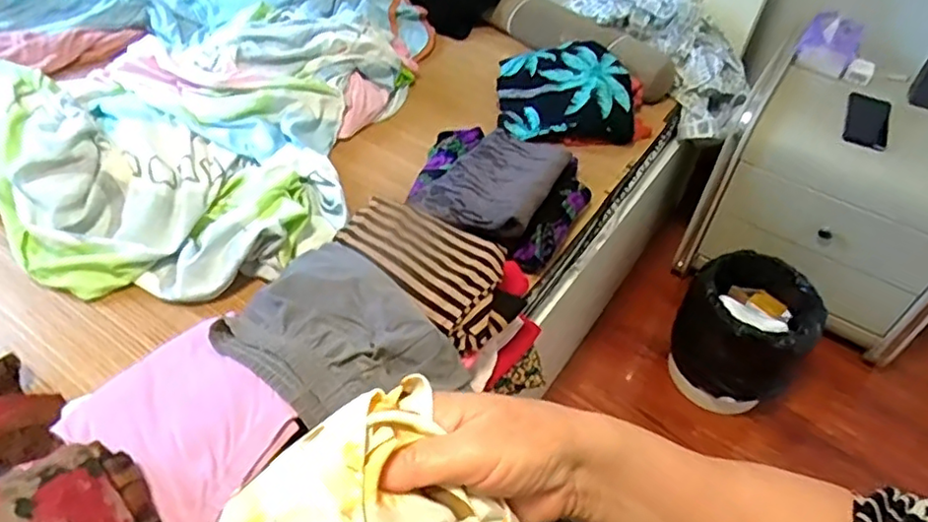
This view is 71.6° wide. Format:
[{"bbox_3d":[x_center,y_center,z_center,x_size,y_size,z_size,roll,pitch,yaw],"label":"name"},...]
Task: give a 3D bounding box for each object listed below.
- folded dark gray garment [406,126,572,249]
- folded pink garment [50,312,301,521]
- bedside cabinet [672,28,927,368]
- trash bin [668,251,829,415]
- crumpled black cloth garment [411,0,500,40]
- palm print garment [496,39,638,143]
[{"bbox_3d":[0.054,-0.138,1.003,0.173,0.051,0.274,22,48,17],"label":"folded dark gray garment"},{"bbox_3d":[-0.320,0.165,0.689,0.269,0.037,0.206,29,71,31],"label":"folded pink garment"},{"bbox_3d":[0.837,-0.141,1.414,0.521,0.415,0.409,28,50,21],"label":"bedside cabinet"},{"bbox_3d":[0.535,0.145,1.262,0.229,0.244,0.206,28,50,21],"label":"trash bin"},{"bbox_3d":[0.004,-0.634,1.520,0.155,0.086,0.241,26,50,20],"label":"crumpled black cloth garment"},{"bbox_3d":[0.205,-0.339,1.244,0.269,0.095,0.246,3,46,-1],"label":"palm print garment"}]

